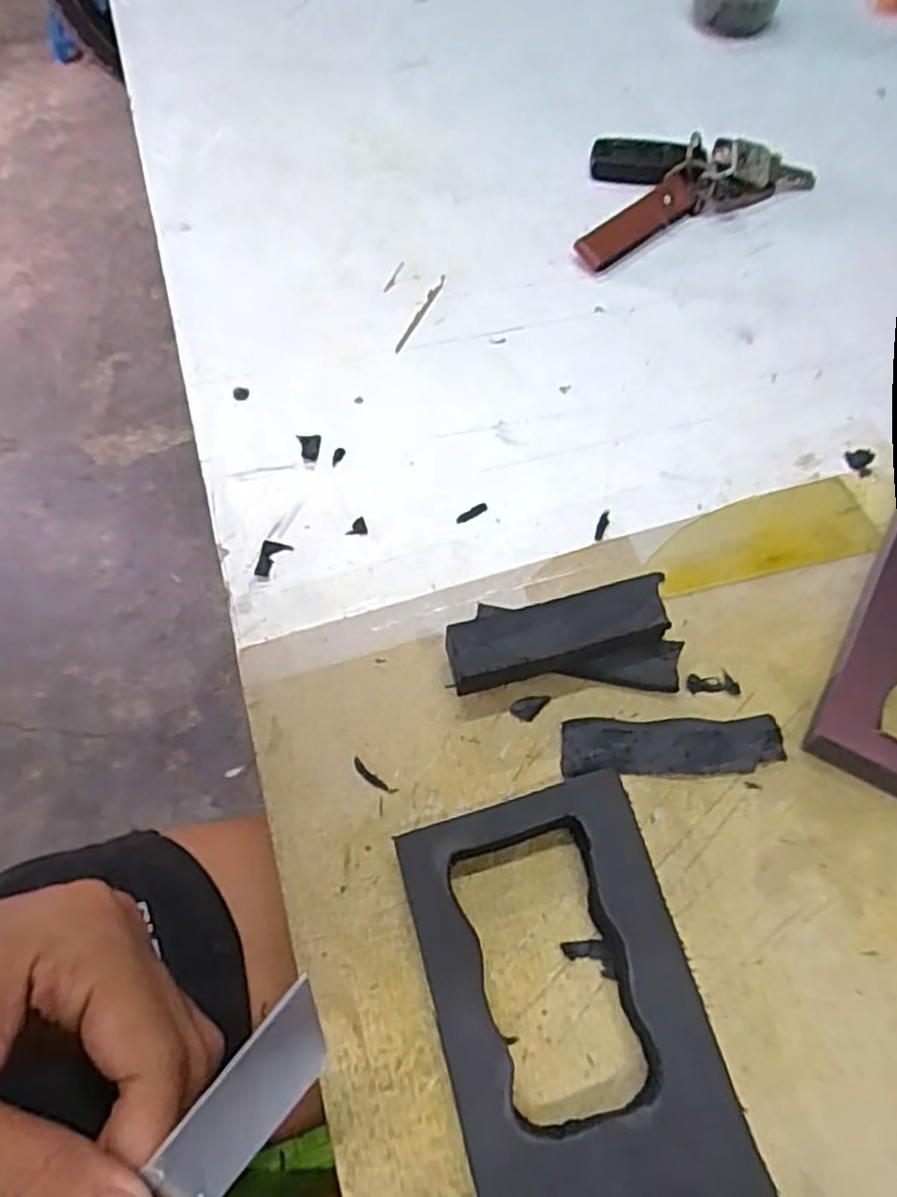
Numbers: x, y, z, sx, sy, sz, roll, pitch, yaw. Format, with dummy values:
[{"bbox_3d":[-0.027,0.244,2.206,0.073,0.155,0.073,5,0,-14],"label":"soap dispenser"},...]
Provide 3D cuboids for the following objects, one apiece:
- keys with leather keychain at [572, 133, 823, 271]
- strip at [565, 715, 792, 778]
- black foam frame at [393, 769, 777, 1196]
[{"bbox_3d":[0.124,-0.238,0.431,0.144,0.023,0.073,-26,64,-12],"label":"keys with leather keychain"},{"bbox_3d":[0.084,0.055,0.288,0.081,0.006,0.022,-2,62,1],"label":"strip"},{"bbox_3d":[0.039,0.134,0.234,0.078,0.027,0.142,-15,62,-6],"label":"black foam frame"}]

